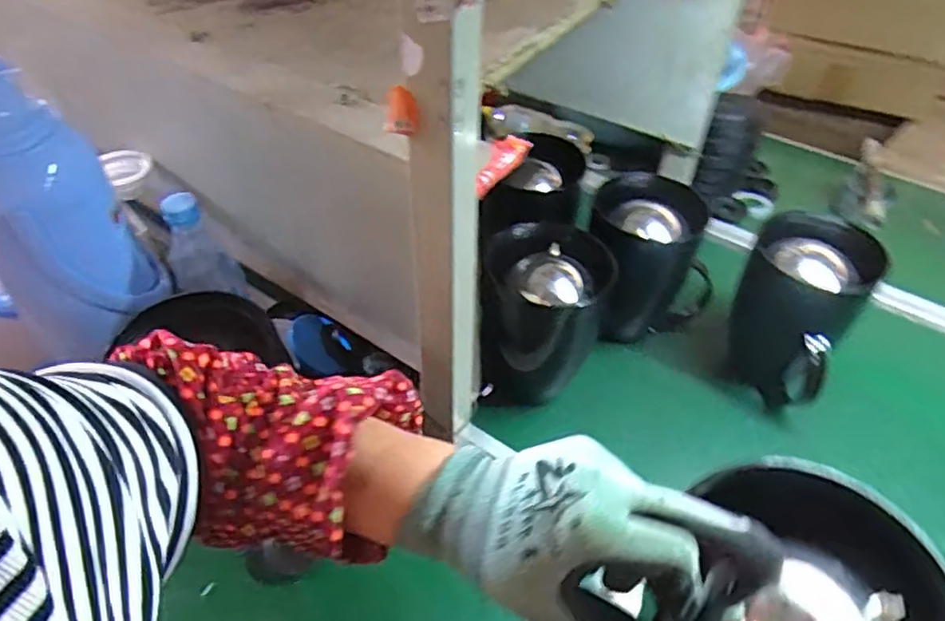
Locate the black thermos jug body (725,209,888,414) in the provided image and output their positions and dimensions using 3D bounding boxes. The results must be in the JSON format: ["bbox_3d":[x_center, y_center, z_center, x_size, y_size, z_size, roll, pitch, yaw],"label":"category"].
[{"bbox_3d":[0.347,0.004,0.686,0.122,0.194,0.123,26,49,23],"label":"black thermos jug body"}]

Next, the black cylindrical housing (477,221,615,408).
[{"bbox_3d":[0.075,0.001,0.695,0.116,0.169,0.117,1,44,-1],"label":"black cylindrical housing"}]

